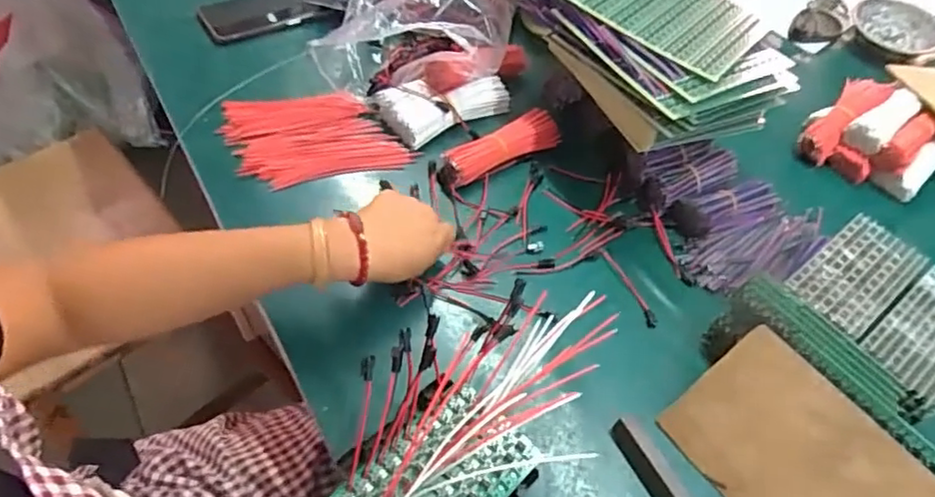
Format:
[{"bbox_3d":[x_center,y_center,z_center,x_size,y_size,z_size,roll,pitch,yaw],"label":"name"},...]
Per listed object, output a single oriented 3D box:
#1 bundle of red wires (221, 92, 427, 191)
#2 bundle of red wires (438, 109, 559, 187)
[{"bbox_3d":[-0.170,-0.125,0.696,0.187,0.024,0.127,-14,60,-15],"label":"bundle of red wires"},{"bbox_3d":[0.038,-0.114,0.698,0.154,0.032,0.044,-31,66,-23],"label":"bundle of red wires"}]

